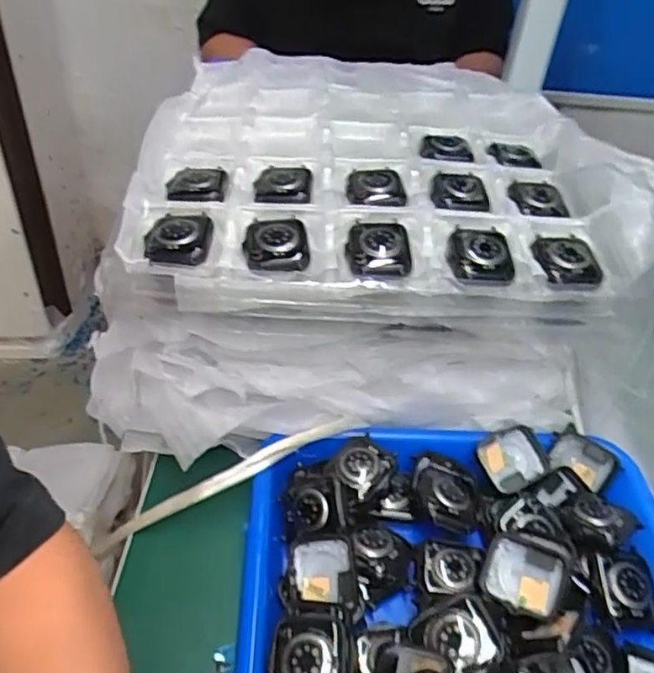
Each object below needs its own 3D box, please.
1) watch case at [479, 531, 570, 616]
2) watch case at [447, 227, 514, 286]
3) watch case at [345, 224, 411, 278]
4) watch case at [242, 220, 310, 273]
[{"bbox_3d":[0.110,0.131,0.348,0.046,0.017,0.043,0,60,15],"label":"watch case"},{"bbox_3d":[0.092,-0.048,0.374,0.038,0.013,0.046,5,40,0],"label":"watch case"},{"bbox_3d":[0.032,-0.052,0.368,0.038,0.008,0.048,1,40,-5],"label":"watch case"},{"bbox_3d":[-0.030,-0.055,0.370,0.037,0.010,0.044,3,40,-3],"label":"watch case"}]

